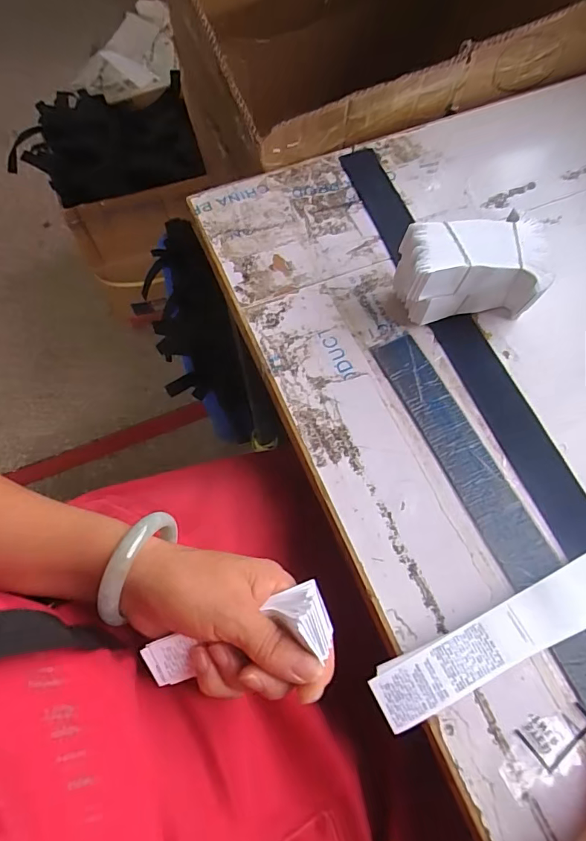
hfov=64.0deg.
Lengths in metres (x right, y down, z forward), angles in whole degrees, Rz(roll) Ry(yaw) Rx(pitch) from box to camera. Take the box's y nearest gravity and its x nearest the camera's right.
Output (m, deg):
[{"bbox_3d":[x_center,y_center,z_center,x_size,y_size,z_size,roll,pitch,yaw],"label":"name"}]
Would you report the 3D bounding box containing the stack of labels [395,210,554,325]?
[{"bbox_3d":[0.143,-0.118,0.386,0.107,0.074,0.064,-2,65,1],"label":"stack of labels"}]

